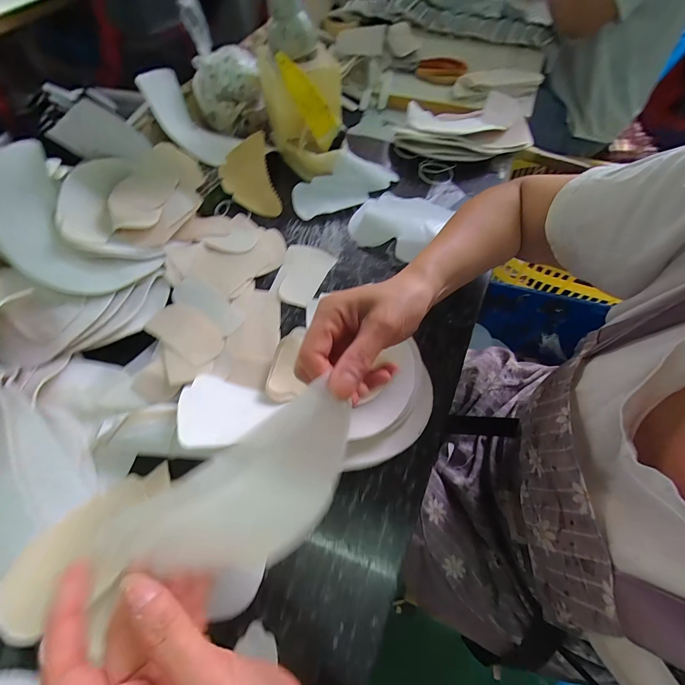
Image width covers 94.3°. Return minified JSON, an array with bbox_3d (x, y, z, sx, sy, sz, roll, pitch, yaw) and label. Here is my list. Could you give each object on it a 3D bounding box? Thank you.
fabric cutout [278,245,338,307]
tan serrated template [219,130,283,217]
[{"bbox_3d":[-0.056,-0.091,0.420,0.065,0.008,0.094,20,63,12],"label":"fabric cutout"},{"bbox_3d":[-0.143,-0.254,0.478,0.075,0.017,0.141,-11,83,-14],"label":"tan serrated template"}]

